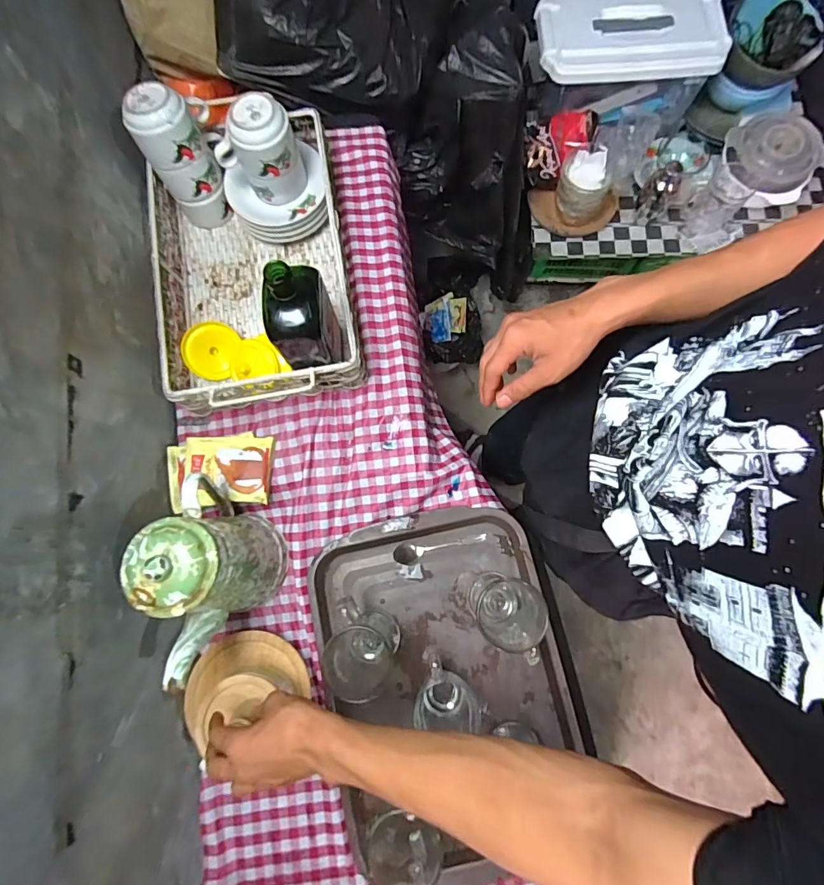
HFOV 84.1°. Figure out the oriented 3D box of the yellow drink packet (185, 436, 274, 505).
[{"bbox_3d":[-0.252,0.034,0.624,0.112,0.010,0.089,4,80,-5],"label":"yellow drink packet"}]

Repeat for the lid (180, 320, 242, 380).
[{"bbox_3d":[-0.290,-0.133,0.651,0.074,0.017,0.080,0,92,-7],"label":"lid"}]

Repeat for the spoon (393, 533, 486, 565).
[{"bbox_3d":[0.039,0.146,0.634,0.129,0.013,0.027,-10,77,-1],"label":"spoon"}]

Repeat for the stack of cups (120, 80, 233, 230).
[{"bbox_3d":[-0.316,-0.401,0.648,0.091,0.174,0.079,-13,77,-2],"label":"stack of cups"}]

